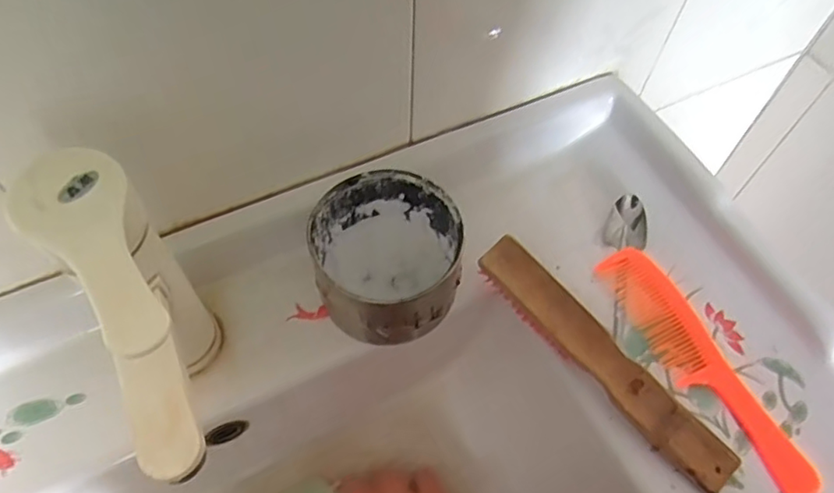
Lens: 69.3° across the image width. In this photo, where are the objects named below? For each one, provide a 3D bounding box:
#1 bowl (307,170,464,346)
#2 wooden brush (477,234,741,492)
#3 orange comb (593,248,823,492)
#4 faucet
[{"bbox_3d":[-0.021,0.011,0.427,0.099,0.073,0.100,1,59,-1],"label":"bowl"},{"bbox_3d":[0.126,0.076,0.413,0.035,0.034,0.207,-39,68,-22],"label":"wooden brush"},{"bbox_3d":[0.201,0.082,0.426,0.044,0.007,0.197,-24,63,-15],"label":"orange comb"},{"bbox_3d":[-0.134,0.059,0.323,0.049,0.189,0.136,-25,63,-16],"label":"faucet"}]

